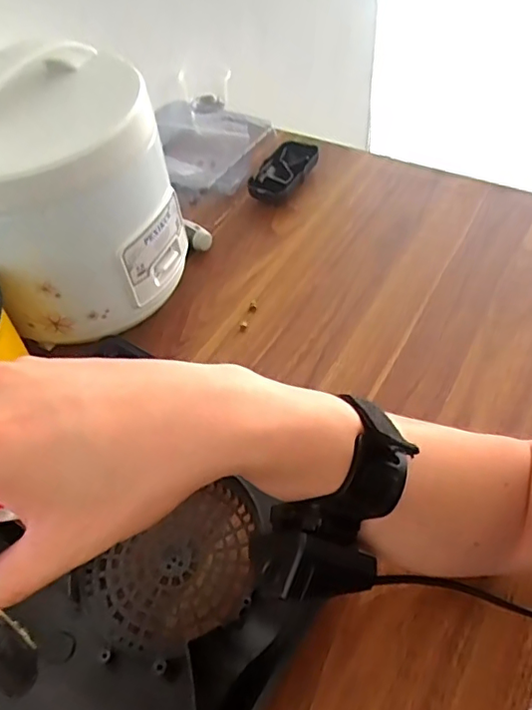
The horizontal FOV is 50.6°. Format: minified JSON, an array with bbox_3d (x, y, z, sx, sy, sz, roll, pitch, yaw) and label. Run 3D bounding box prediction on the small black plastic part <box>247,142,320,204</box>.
[{"bbox_3d":[0.022,-0.233,0.712,0.055,0.022,0.123,19,55,20],"label":"small black plastic part"}]

